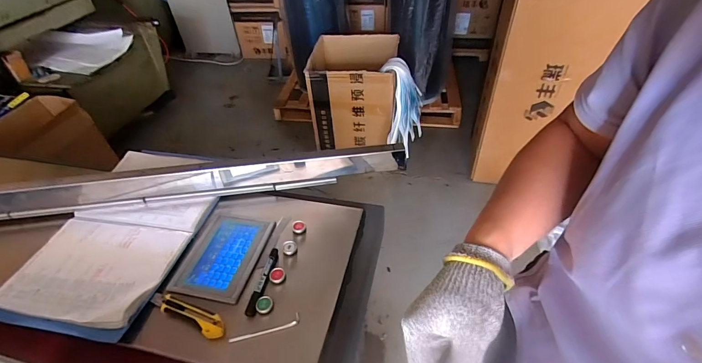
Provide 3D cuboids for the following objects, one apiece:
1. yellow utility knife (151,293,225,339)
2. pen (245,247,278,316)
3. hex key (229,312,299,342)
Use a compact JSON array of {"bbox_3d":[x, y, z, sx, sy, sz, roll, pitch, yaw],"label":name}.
[{"bbox_3d":[-0.283,0.228,0.610,0.157,0.019,0.035,17,48,21],"label":"yellow utility knife"},{"bbox_3d":[-0.163,0.185,0.652,0.023,0.016,0.133,3,45,8],"label":"pen"},{"bbox_3d":[-0.144,0.251,0.589,0.117,0.004,0.020,-18,46,-13],"label":"hex key"}]

